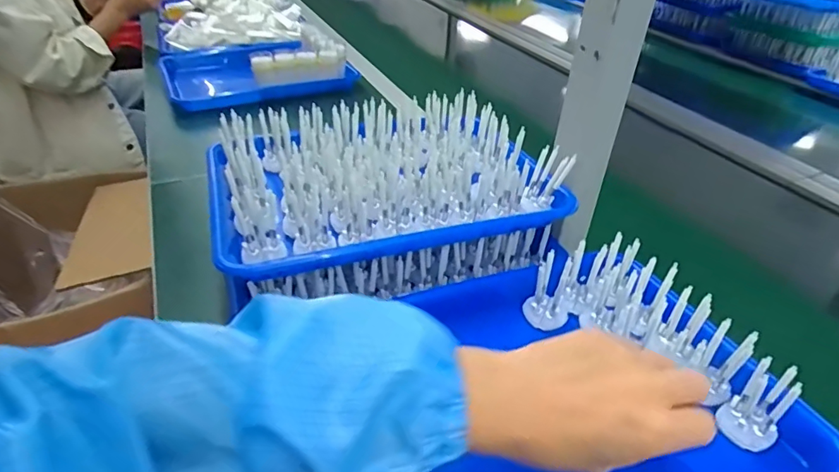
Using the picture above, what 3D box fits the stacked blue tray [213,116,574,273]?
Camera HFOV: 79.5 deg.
[{"bbox_3d":[-0.041,-0.051,0.513,0.320,0.095,0.218,-11,39,-19],"label":"stacked blue tray"}]

